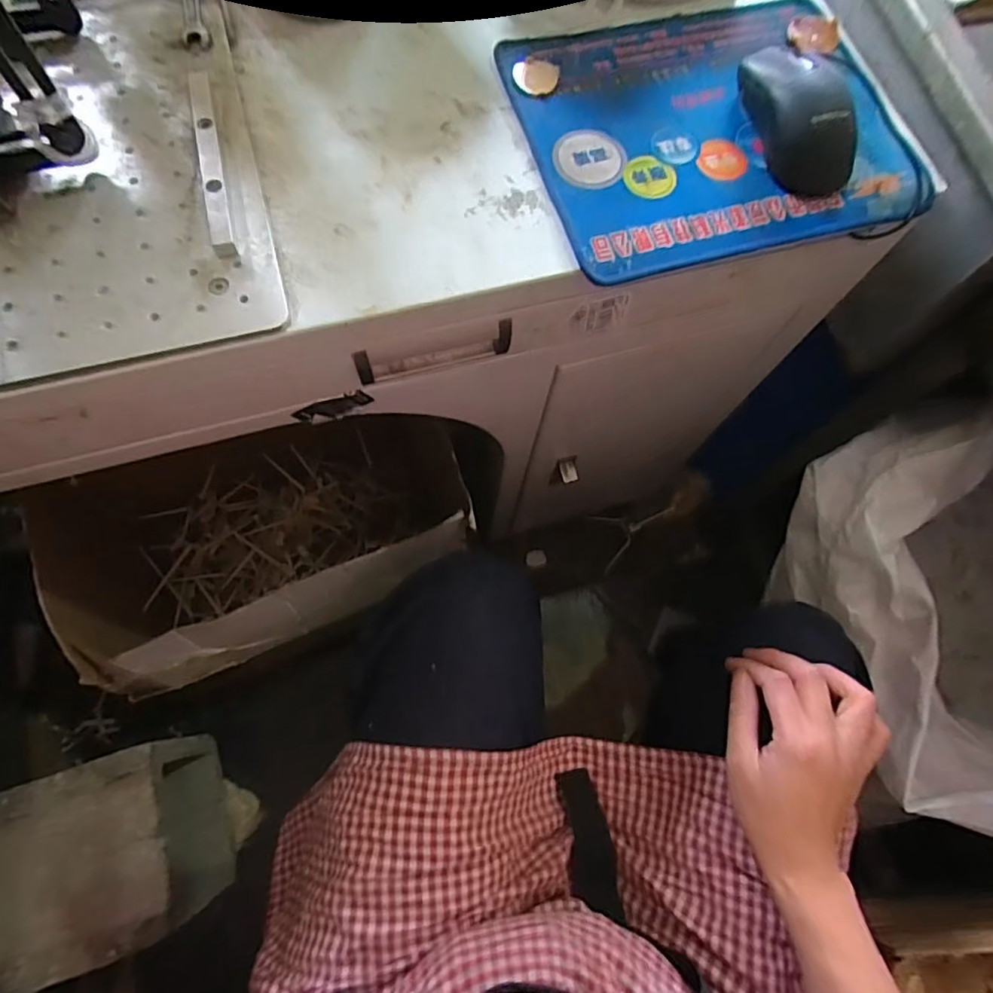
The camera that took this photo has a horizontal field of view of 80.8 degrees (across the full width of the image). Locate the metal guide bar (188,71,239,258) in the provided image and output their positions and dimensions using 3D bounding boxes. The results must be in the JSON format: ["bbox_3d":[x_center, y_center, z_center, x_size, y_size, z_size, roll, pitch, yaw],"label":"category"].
[{"bbox_3d":[-0.175,-0.206,0.359,0.013,0.012,0.138,-13,74,-6],"label":"metal guide bar"}]

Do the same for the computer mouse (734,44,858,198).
[{"bbox_3d":[0.203,-0.257,0.390,0.057,0.035,0.107,-17,74,-7],"label":"computer mouse"}]

